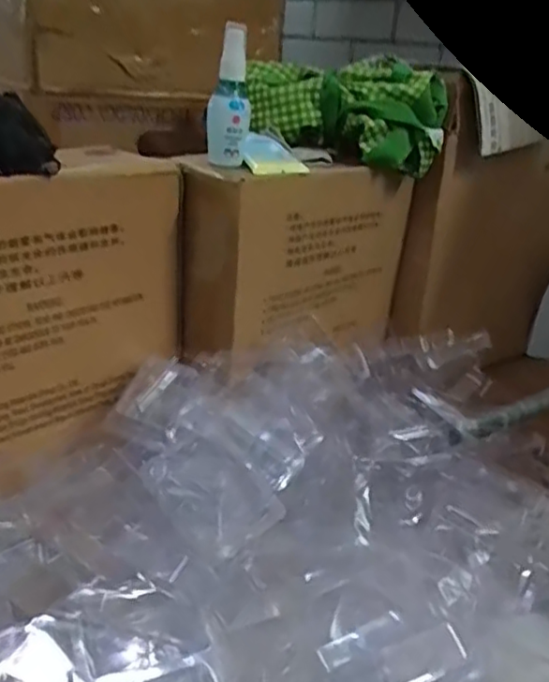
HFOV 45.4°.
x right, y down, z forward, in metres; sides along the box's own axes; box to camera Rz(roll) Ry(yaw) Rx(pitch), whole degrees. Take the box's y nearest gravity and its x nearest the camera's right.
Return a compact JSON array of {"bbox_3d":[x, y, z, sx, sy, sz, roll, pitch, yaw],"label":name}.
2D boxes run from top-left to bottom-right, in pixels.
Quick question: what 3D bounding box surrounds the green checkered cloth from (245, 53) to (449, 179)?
[{"bbox_3d":[0.076,-0.248,0.704,0.207,0.095,0.093,8,24,7],"label":"green checkered cloth"}]

